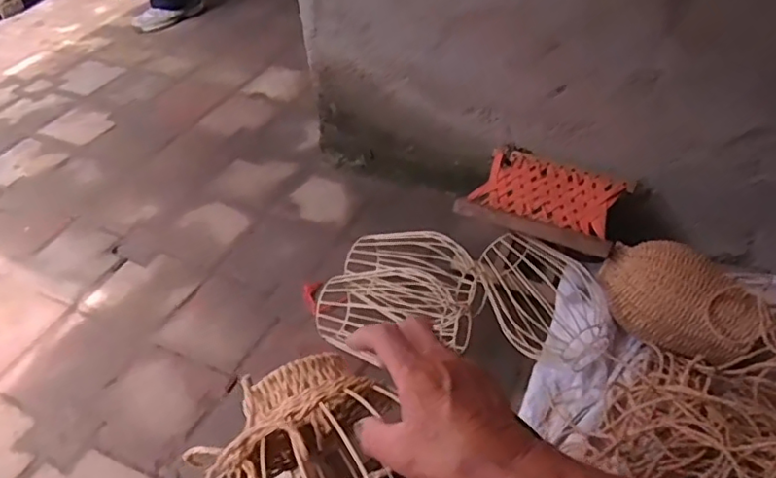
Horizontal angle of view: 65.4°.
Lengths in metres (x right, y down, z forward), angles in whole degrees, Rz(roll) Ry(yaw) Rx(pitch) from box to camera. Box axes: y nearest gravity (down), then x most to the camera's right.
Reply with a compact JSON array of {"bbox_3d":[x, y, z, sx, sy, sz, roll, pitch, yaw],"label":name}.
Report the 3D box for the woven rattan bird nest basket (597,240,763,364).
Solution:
[{"bbox_3d":[0.500,0.102,1.044,0.247,0.130,0.135,25,50,26],"label":"woven rattan bird nest basket"}]

